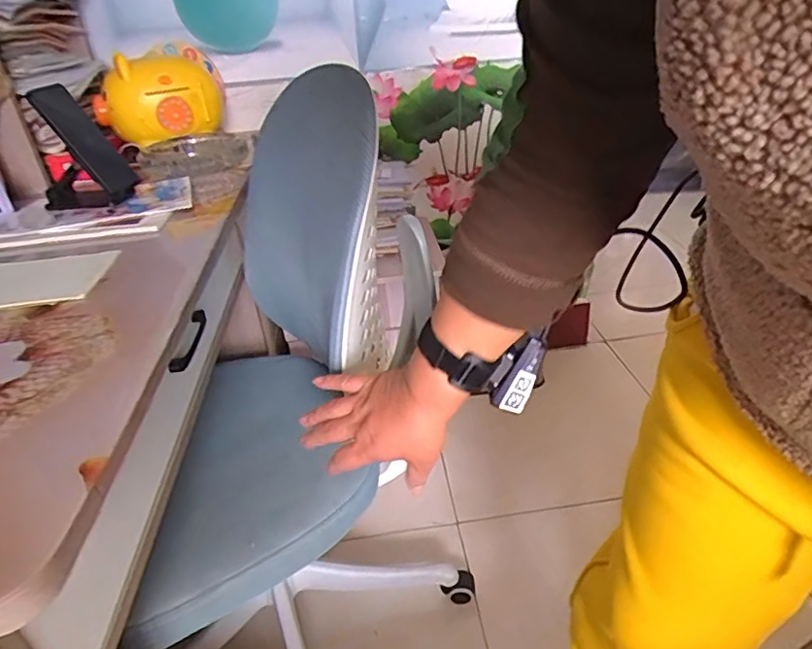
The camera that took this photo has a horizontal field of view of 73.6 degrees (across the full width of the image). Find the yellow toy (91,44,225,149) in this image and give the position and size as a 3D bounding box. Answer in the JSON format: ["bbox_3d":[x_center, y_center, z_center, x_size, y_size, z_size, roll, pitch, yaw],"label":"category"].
[{"bbox_3d":[-0.494,-0.459,1.086,0.235,0.154,0.194,-13,32,-12],"label":"yellow toy"}]

